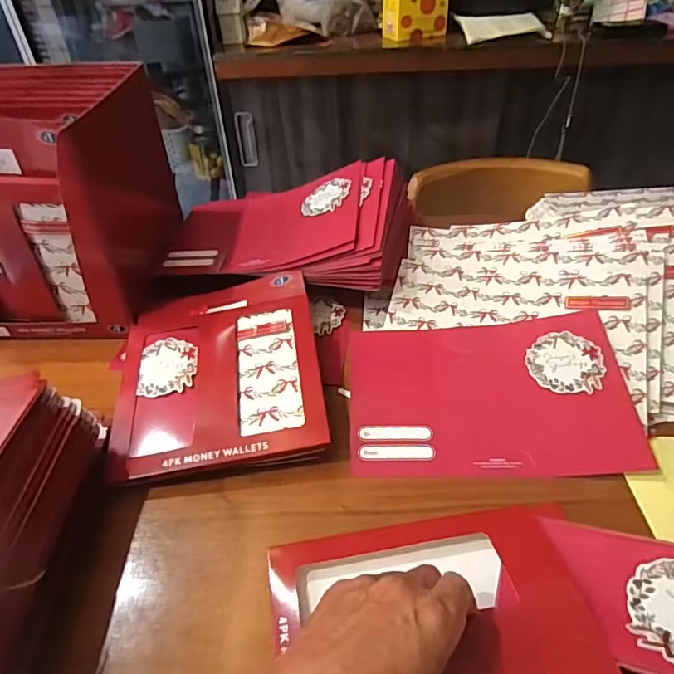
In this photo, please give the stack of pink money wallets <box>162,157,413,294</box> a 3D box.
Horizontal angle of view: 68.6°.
[{"bbox_3d":[-0.066,-0.144,0.617,0.296,0.093,0.174,8,43,12],"label":"stack of pink money wallets"}]

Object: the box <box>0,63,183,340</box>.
[{"bbox_3d":[-0.320,-0.155,0.565,0.198,0.224,0.208,0,42,2],"label":"box"}]

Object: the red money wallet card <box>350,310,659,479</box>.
[{"bbox_3d":[0.143,0.053,0.473,0.255,0.009,0.163,-3,54,4],"label":"red money wallet card"}]

